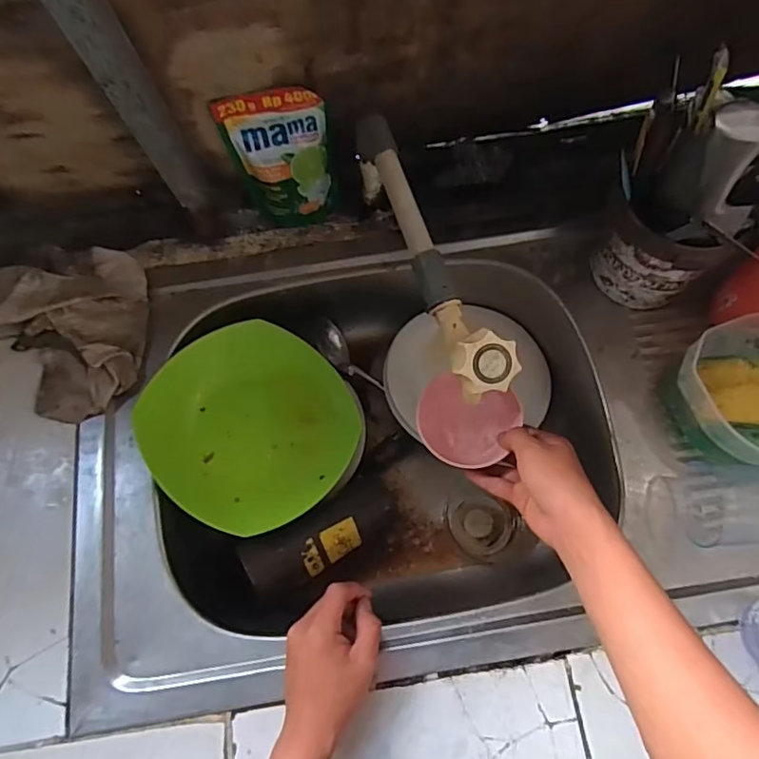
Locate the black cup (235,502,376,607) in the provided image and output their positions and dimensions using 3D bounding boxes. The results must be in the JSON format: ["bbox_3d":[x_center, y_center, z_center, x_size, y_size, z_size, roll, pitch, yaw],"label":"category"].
[{"bbox_3d":[-0.068,0.184,0.596,0.133,0.067,0.078,-27,72,-8],"label":"black cup"}]

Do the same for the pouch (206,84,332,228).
[{"bbox_3d":[-0.101,-0.227,0.592,0.101,0.158,0.044,-13,70,-3],"label":"pouch"}]

